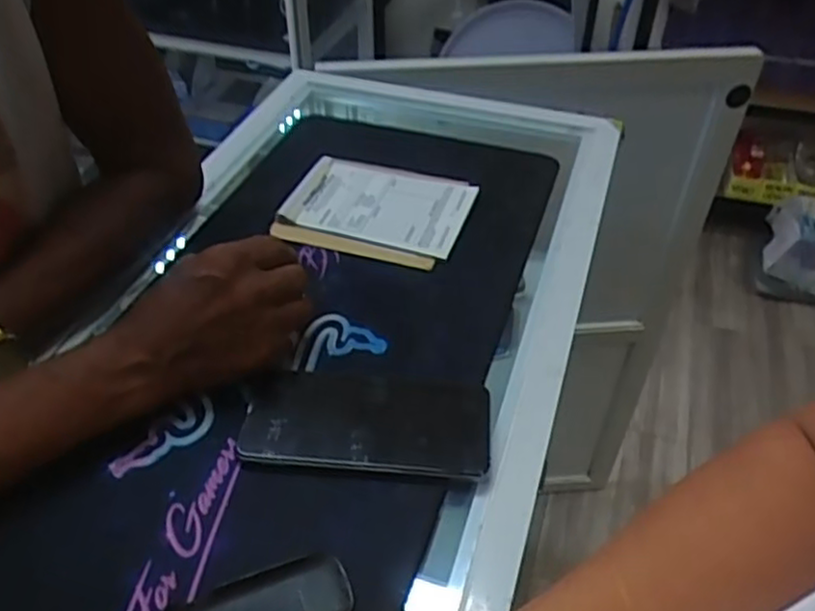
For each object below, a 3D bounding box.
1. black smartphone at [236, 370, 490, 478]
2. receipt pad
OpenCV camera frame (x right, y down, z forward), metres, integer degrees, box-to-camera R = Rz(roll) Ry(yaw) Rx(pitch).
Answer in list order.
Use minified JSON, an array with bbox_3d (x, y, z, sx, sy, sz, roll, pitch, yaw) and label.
[{"bbox_3d":[-0.028,0.079,0.494,0.168,0.010,0.080,2,43,4],"label":"black smartphone"},{"bbox_3d":[-0.027,-0.097,0.679,0.171,0.013,0.129,12,45,15],"label":"receipt pad"}]

